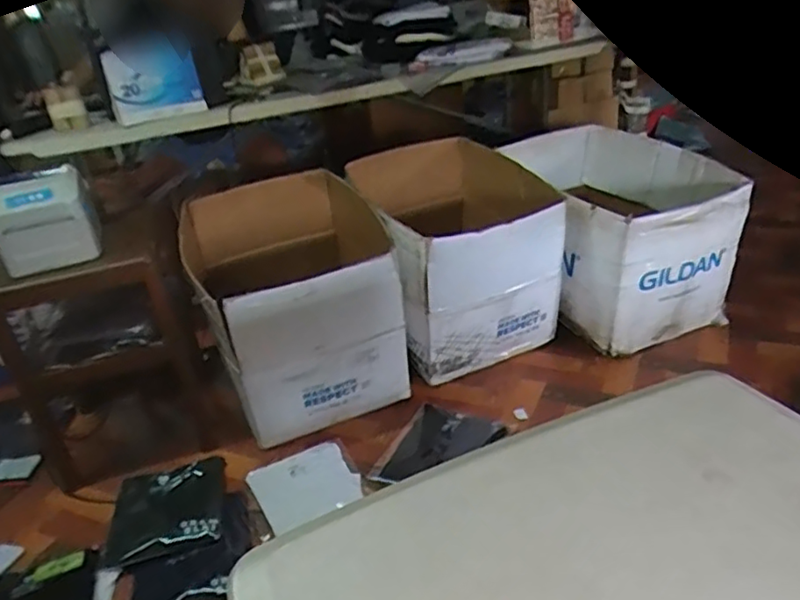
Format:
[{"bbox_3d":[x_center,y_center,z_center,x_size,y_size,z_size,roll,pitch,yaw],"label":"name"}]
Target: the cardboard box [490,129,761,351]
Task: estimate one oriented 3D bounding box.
[{"bbox_3d":[0.614,-0.212,1.833,0.487,0.402,0.650,-15,29,-14],"label":"cardboard box"}]

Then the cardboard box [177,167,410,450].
[{"bbox_3d":[-0.288,-0.022,1.684,0.472,0.477,0.691,-16,30,-16],"label":"cardboard box"}]

